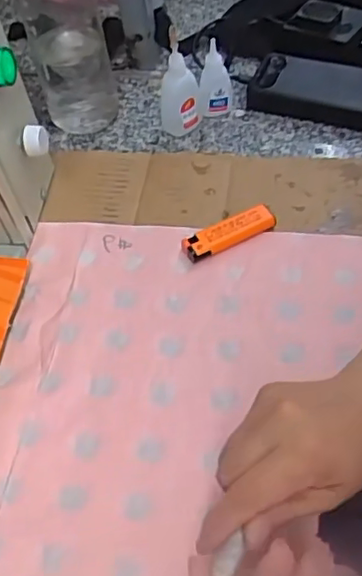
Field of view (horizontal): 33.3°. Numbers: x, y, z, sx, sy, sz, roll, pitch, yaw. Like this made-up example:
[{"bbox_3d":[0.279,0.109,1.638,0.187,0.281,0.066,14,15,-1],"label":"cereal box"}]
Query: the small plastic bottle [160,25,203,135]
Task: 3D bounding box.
[{"bbox_3d":[-0.002,-0.201,0.610,0.041,0.086,0.041,-7,53,-1],"label":"small plastic bottle"}]

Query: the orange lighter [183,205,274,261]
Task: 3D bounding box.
[{"bbox_3d":[0.041,-0.047,0.520,0.082,0.014,0.025,-22,55,-12],"label":"orange lighter"}]

